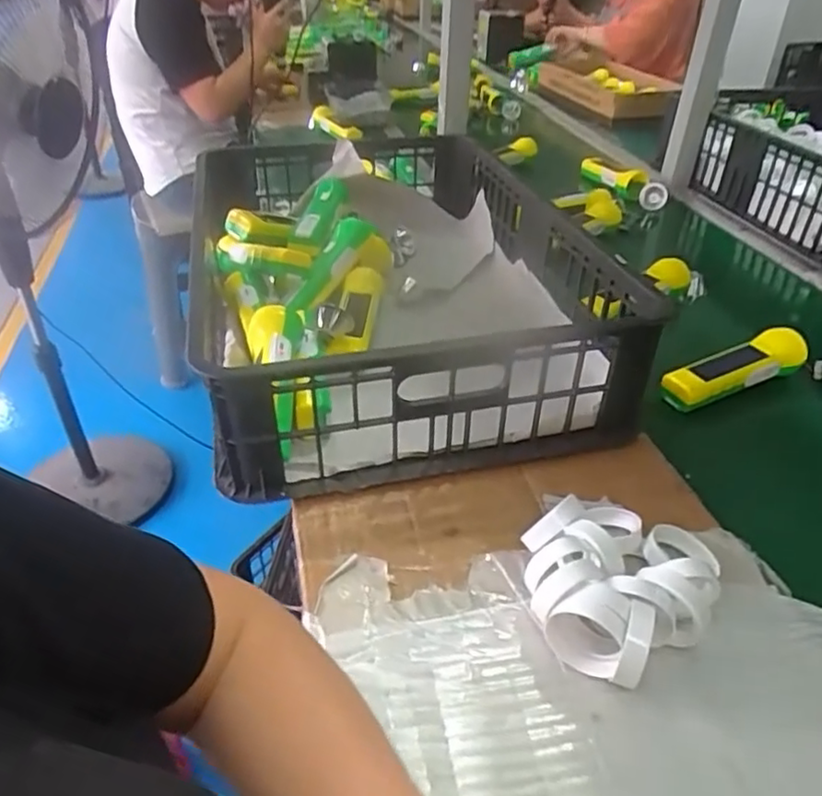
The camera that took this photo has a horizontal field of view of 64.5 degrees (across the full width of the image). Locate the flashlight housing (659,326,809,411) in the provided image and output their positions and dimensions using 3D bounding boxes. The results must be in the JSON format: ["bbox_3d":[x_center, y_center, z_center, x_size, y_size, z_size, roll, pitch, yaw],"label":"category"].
[{"bbox_3d":[0.342,-0.031,0.687,0.162,0.046,0.058,-19,40,-25],"label":"flashlight housing"}]

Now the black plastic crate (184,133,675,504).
[{"bbox_3d":[-0.027,-0.161,0.772,0.403,0.134,0.617,-8,37,-12],"label":"black plastic crate"}]

